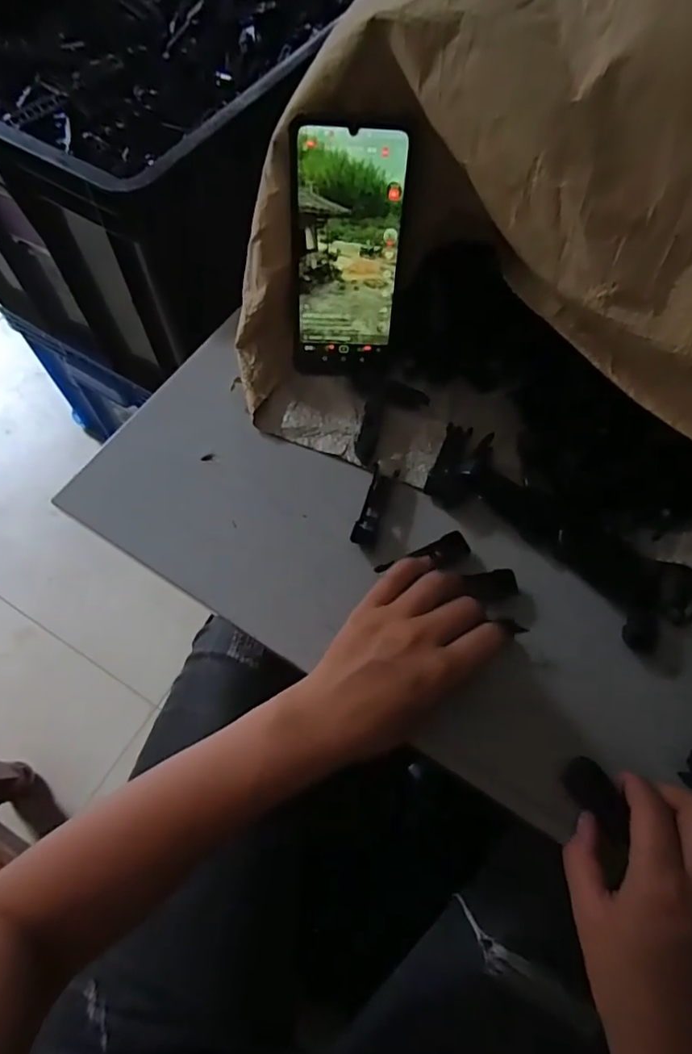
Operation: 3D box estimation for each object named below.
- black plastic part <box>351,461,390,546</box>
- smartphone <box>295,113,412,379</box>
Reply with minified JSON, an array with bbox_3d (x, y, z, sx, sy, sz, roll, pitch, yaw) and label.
[{"bbox_3d":[0.021,-0.015,0.392,0.018,0.013,0.065,17,68,6],"label":"black plastic part"},{"bbox_3d":[0.001,-0.188,0.384,0.077,0.164,0.007,2,43,-3],"label":"smartphone"}]

